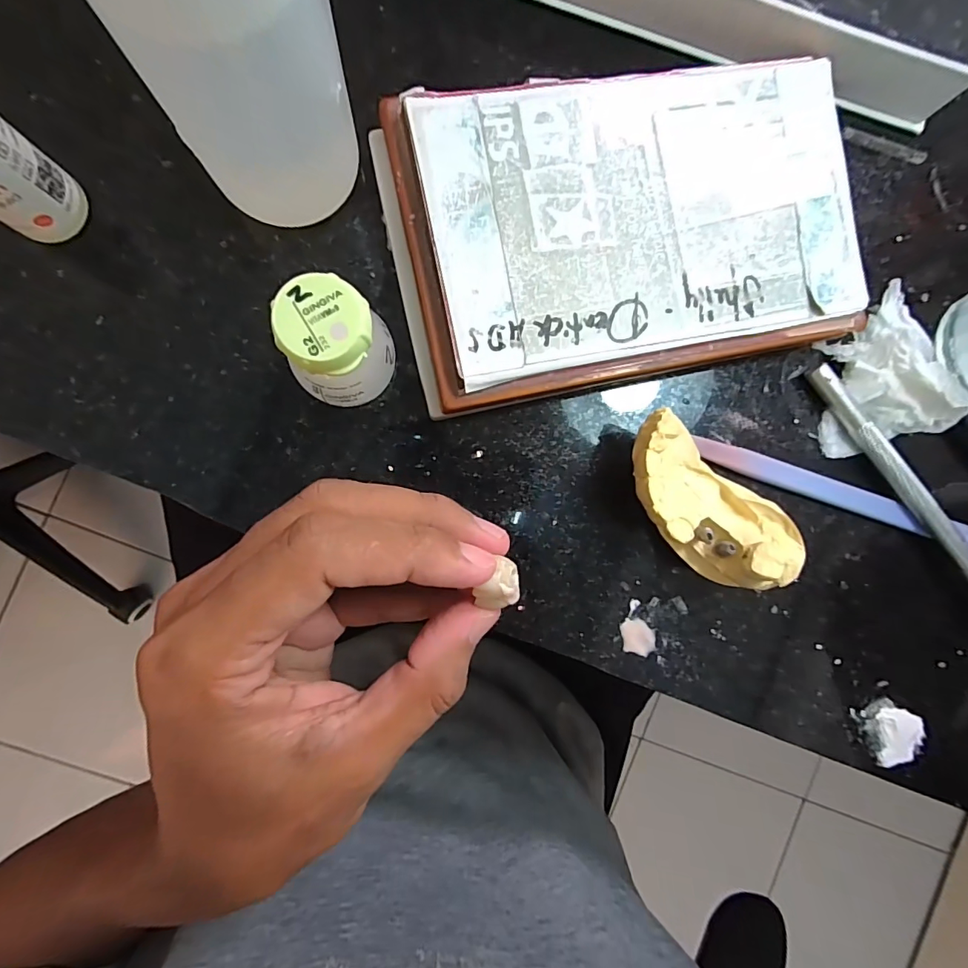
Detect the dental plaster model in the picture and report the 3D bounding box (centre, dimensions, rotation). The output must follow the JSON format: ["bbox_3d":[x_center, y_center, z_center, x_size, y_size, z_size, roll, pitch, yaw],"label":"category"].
[{"bbox_3d":[0.074,0.008,0.160,0.068,0.035,0.032,40,86,-6],"label":"dental plaster model"}]

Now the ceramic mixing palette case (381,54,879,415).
[{"bbox_3d":[0.049,-0.082,0.155,0.153,0.022,0.093,-12,92,-6],"label":"ceramic mixing palette case"}]

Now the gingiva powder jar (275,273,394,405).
[{"bbox_3d":[-0.043,-0.040,0.141,0.028,0.042,0.029,0,91,-7],"label":"gingiva powder jar"}]

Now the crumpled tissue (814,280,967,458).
[{"bbox_3d":[0.149,-0.042,0.174,0.049,0.015,0.055,-17,93,-6],"label":"crumpled tissue"}]

